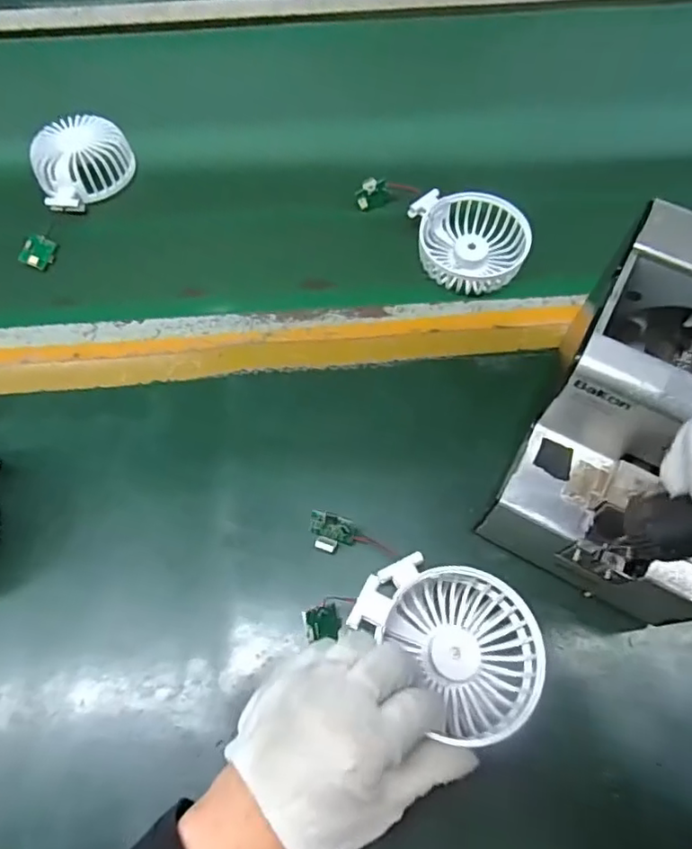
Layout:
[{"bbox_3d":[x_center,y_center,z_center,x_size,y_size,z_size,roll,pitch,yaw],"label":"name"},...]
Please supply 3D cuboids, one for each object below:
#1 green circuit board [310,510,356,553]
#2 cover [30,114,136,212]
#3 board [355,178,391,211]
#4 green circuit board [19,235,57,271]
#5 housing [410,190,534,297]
[{"bbox_3d":[-0.011,0.073,0.388,0.031,0.017,0.024,20,68,10],"label":"green circuit board"},{"bbox_3d":[-0.241,-0.244,0.529,0.085,0.043,0.076,-28,68,-10],"label":"cover"},{"bbox_3d":[0.022,-0.206,0.515,0.030,0.020,0.006,-30,26,9],"label":"board"},{"bbox_3d":[-0.266,-0.150,0.506,0.023,0.005,0.032,29,58,-32],"label":"green circuit board"},{"bbox_3d":[0.104,-0.153,0.483,0.088,0.022,0.087,-4,66,0],"label":"housing"}]

